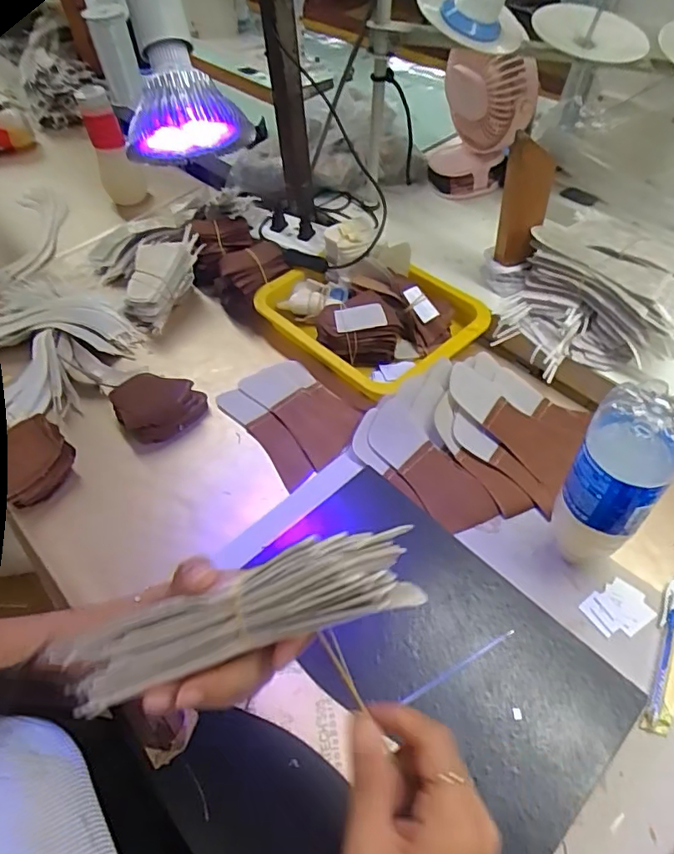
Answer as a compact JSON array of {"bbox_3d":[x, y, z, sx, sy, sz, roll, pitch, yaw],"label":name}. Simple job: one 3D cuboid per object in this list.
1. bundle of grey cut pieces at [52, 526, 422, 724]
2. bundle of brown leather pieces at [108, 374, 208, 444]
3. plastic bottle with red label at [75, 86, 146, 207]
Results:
[{"bbox_3d":[-0.054,0.095,0.272,0.184,0.038,0.031,-21,51,7],"label":"bundle of grey cut pieces"},{"bbox_3d":[-0.210,-0.027,0.642,0.089,0.040,0.085,-2,52,3],"label":"bundle of brown leather pieces"},{"bbox_3d":[-0.354,-0.442,0.874,0.055,0.166,0.068,-29,54,-17],"label":"plastic bottle with red label"}]

